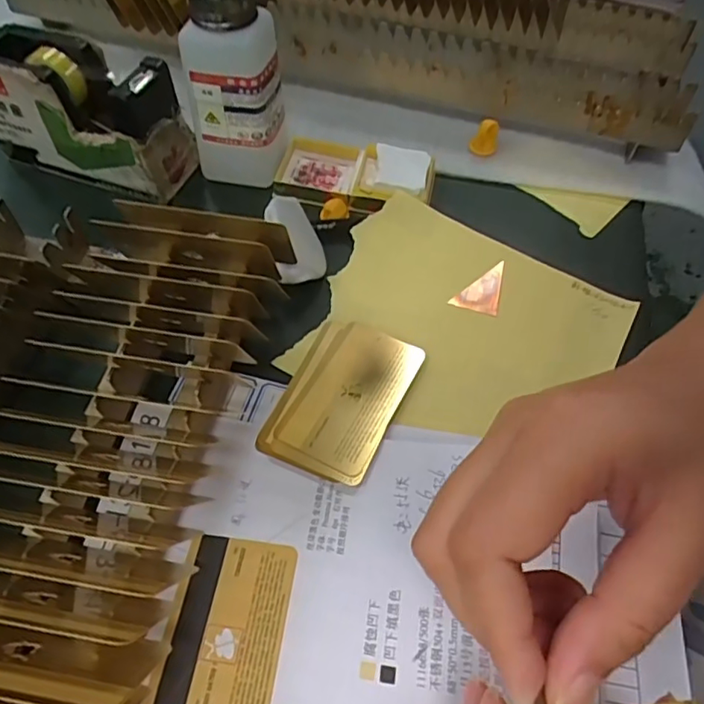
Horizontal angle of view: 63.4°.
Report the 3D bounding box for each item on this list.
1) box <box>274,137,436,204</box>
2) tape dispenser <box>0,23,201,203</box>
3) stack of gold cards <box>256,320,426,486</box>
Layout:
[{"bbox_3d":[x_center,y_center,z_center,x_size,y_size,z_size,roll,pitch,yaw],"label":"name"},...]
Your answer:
[{"bbox_3d":[0.002,-0.130,0.405,0.109,0.016,0.053,9,55,4],"label":"box"},{"bbox_3d":[-0.183,-0.162,0.387,0.139,0.076,0.050,17,56,10],"label":"tape dispenser"},{"bbox_3d":[-0.005,0.022,0.307,0.060,0.005,0.094,21,57,13],"label":"stack of gold cards"}]

